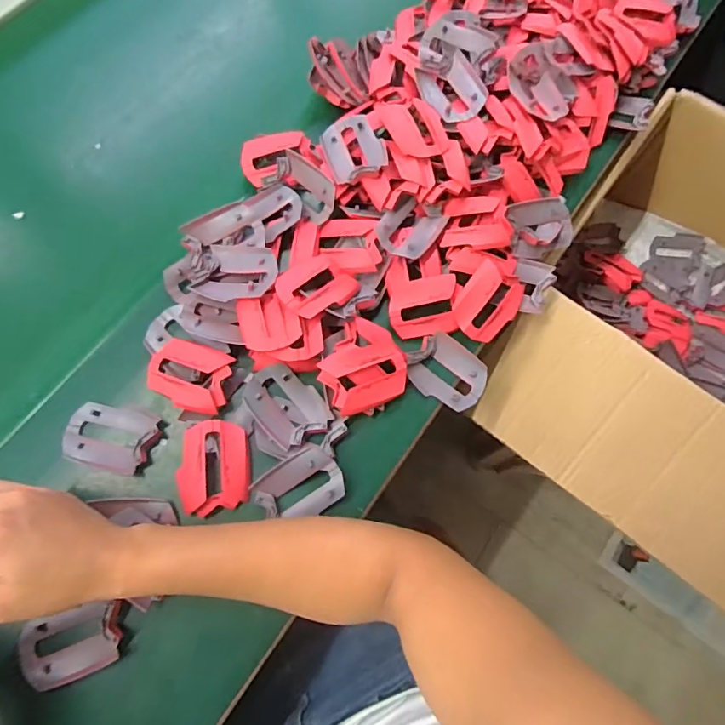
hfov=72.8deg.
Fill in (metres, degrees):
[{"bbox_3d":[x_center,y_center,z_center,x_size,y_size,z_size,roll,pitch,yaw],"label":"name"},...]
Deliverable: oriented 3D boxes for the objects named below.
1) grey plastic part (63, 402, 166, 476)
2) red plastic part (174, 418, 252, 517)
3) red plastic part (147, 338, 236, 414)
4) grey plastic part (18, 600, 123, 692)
[{"bbox_3d":[-0.230,0.070,0.454,0.077,0.029,0.058,16,72,4],"label":"grey plastic part"},{"bbox_3d":[-0.134,0.094,0.447,0.059,0.024,0.080,-6,72,-3],"label":"red plastic part"},{"bbox_3d":[-0.163,0.014,0.468,0.077,0.026,0.060,16,72,4],"label":"red plastic part"},{"bbox_3d":[-0.234,0.229,0.402,0.079,0.024,0.051,-19,73,-7],"label":"grey plastic part"}]

